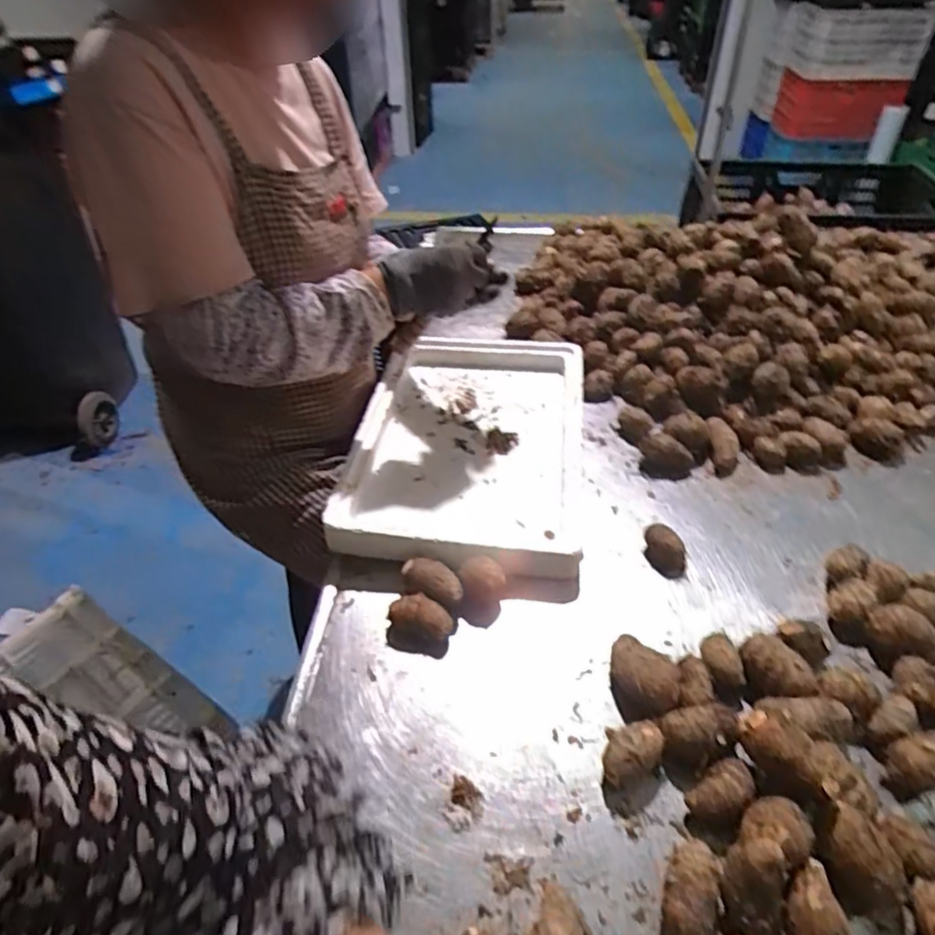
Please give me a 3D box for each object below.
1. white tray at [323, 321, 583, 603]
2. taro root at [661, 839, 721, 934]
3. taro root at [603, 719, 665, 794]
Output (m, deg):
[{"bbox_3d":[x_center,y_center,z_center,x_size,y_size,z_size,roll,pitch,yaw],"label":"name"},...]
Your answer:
[{"bbox_3d":[0.006,-0.038,0.885,0.301,0.064,0.470,3,42,7],"label":"white tray"},{"bbox_3d":[0.169,0.325,0.479,0.039,0.036,0.069,12,44,17],"label":"taro root"},{"bbox_3d":[0.146,0.252,0.557,0.063,0.038,0.050,-12,42,-10],"label":"taro root"}]

